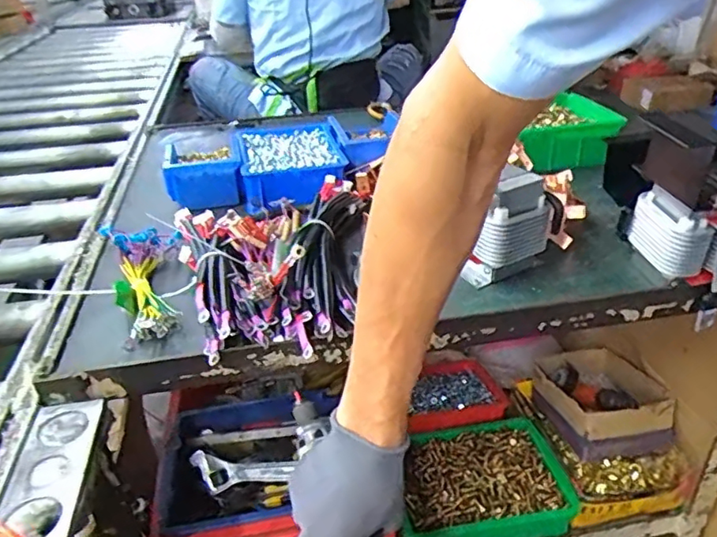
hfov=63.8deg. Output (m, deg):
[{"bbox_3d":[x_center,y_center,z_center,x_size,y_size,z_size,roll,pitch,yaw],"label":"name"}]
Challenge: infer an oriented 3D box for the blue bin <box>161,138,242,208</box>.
[{"bbox_3d":[-0.225,-0.132,0.842,0.100,0.075,0.100,-9,30,-9],"label":"blue bin"}]

